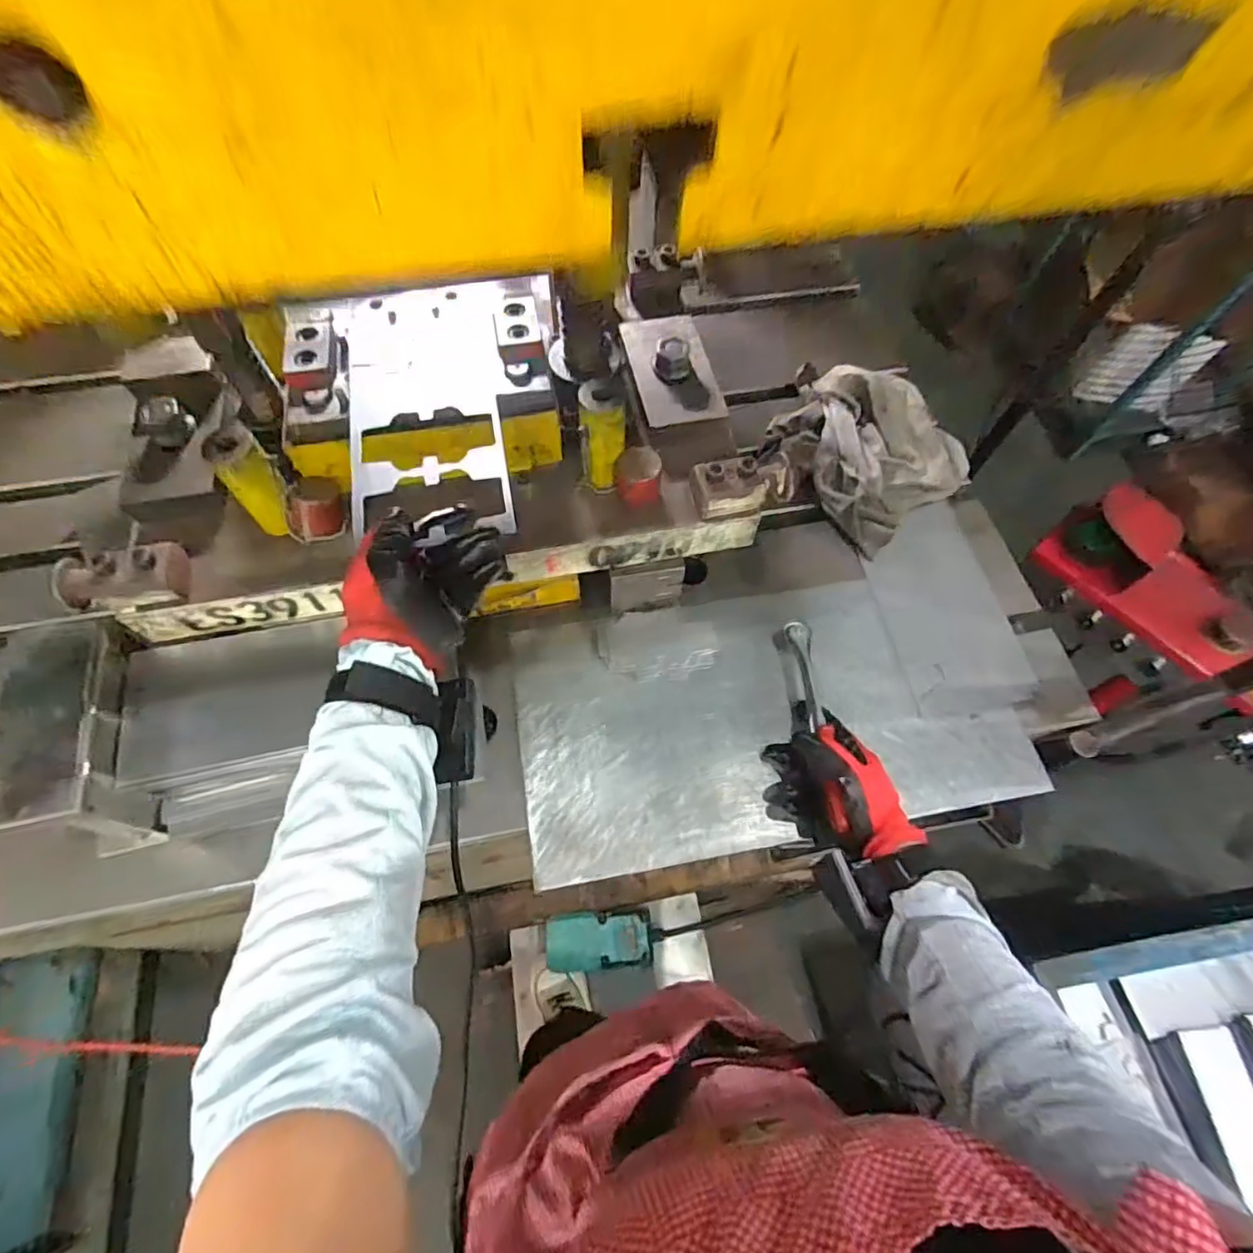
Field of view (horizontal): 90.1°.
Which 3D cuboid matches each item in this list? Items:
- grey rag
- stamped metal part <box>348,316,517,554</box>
[{"bbox_3d":[0.279,-0.219,0.752,0.193,0.078,0.225,-38,68,-18],"label":"grey rag"},{"bbox_3d":[-0.163,-0.175,0.524,0.128,0.008,0.247,-10,64,-7],"label":"stamped metal part"}]

